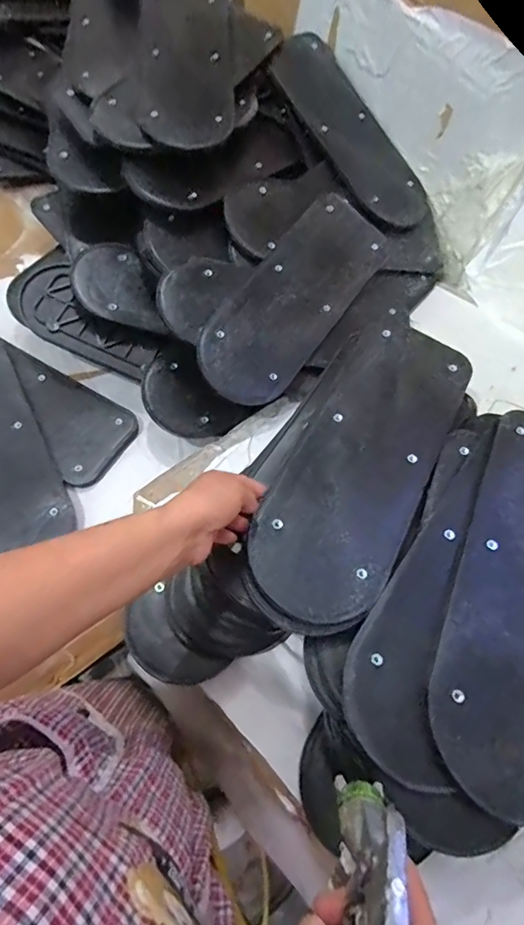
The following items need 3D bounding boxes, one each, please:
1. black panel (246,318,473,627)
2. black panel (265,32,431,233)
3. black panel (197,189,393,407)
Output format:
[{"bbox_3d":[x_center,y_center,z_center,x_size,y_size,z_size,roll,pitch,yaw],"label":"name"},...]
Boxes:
[{"bbox_3d":[0.123,-0.009,0.543,0.146,0.022,0.398,27,64,12],"label":"black panel"},{"bbox_3d":[0.164,-0.601,0.854,0.151,0.024,0.390,-34,90,-17],"label":"black panel"},{"bbox_3d":[0.057,-0.265,0.737,0.149,0.014,0.418,38,70,-3],"label":"black panel"}]

